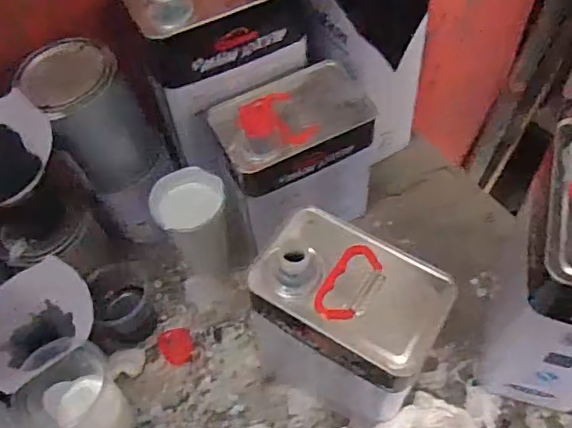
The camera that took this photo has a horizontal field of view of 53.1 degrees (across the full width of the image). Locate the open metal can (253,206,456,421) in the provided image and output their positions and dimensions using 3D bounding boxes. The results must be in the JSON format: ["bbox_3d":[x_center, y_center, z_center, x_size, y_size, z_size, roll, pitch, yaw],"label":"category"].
[{"bbox_3d":[0.052,0.111,0.565,0.165,0.212,0.115,31,64,22],"label":"open metal can"}]

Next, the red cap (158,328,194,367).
[{"bbox_3d":[-0.127,0.154,0.666,0.037,0.014,0.049,-21,58,-10],"label":"red cap"}]

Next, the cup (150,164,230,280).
[{"bbox_3d":[-0.105,0.016,0.678,0.075,0.145,0.067,-13,57,-4],"label":"cup"}]

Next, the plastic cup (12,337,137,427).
[{"bbox_3d":[-0.213,0.190,0.582,0.081,0.127,0.099,-34,61,-17],"label":"plastic cup"}]

